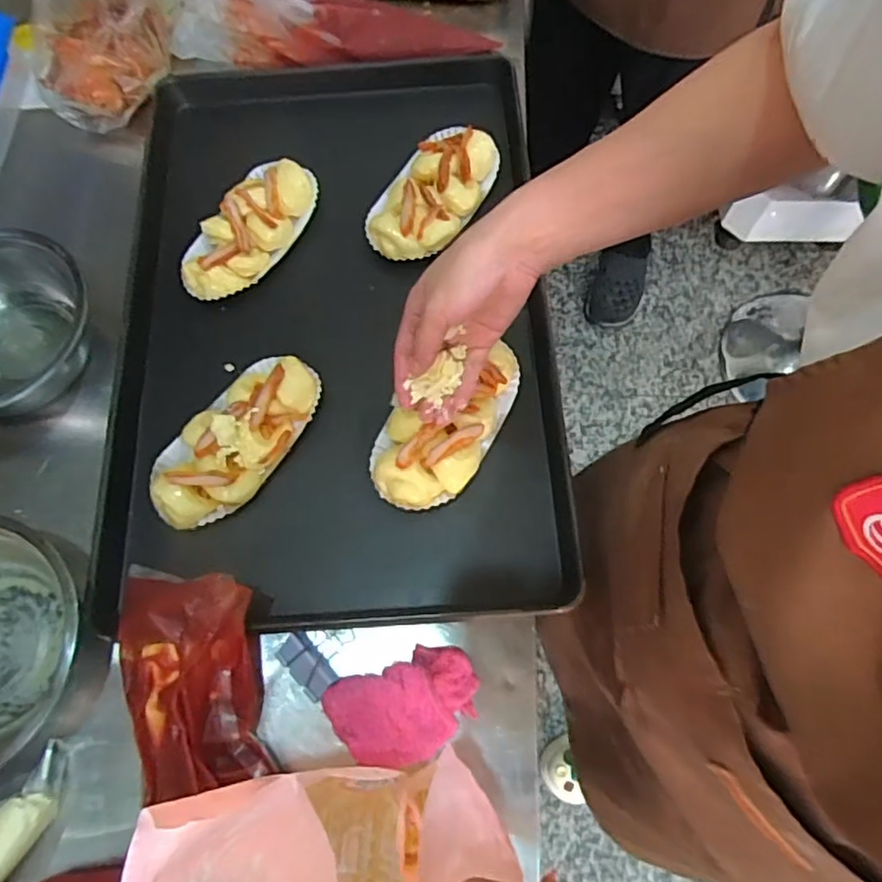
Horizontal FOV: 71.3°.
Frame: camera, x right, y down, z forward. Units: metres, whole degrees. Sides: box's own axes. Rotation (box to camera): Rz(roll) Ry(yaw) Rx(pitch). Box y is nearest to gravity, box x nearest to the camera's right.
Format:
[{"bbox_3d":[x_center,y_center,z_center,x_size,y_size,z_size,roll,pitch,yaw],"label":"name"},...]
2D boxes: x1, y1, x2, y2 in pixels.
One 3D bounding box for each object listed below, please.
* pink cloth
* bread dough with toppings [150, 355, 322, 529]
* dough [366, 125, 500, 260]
[{"bbox_3d":[-0.026,0.200,0.464,0.110,0.044,0.071,-23,72,-7],"label":"pink cloth"},{"bbox_3d":[-0.182,-0.004,0.544,0.086,0.034,0.175,34,74,12],"label":"bread dough with toppings"},{"bbox_3d":[-0.007,-0.255,0.628,0.094,0.034,0.167,29,73,10],"label":"dough"}]

